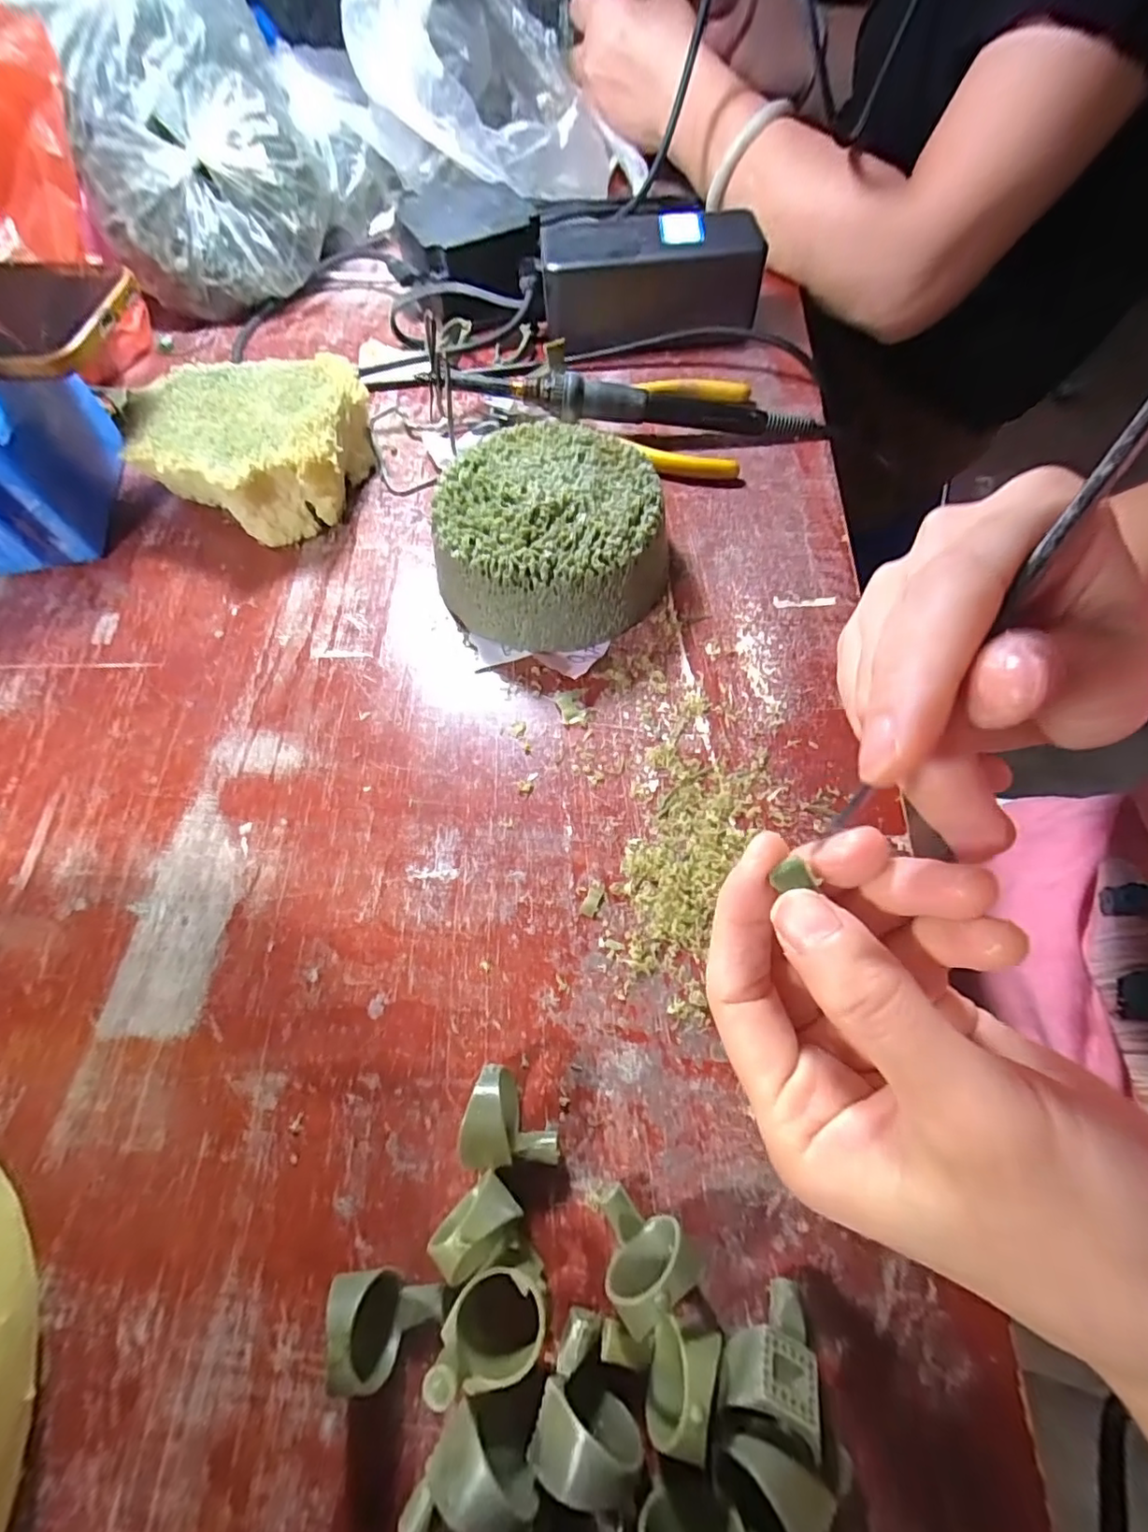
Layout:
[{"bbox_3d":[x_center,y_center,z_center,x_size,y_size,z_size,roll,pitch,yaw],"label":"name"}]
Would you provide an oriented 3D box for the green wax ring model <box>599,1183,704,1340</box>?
[{"bbox_3d":[0.019,0.128,0.154,0.024,0.030,0.024,-1,63,2],"label":"green wax ring model"}]

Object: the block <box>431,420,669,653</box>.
[{"bbox_3d":[-0.011,-0.106,0.266,0.097,0.046,0.096,-7,63,0],"label":"block"}]

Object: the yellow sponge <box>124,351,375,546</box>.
[{"bbox_3d":[-0.168,-0.166,0.305,0.116,0.043,0.103,-4,63,1],"label":"yellow sponge"}]

